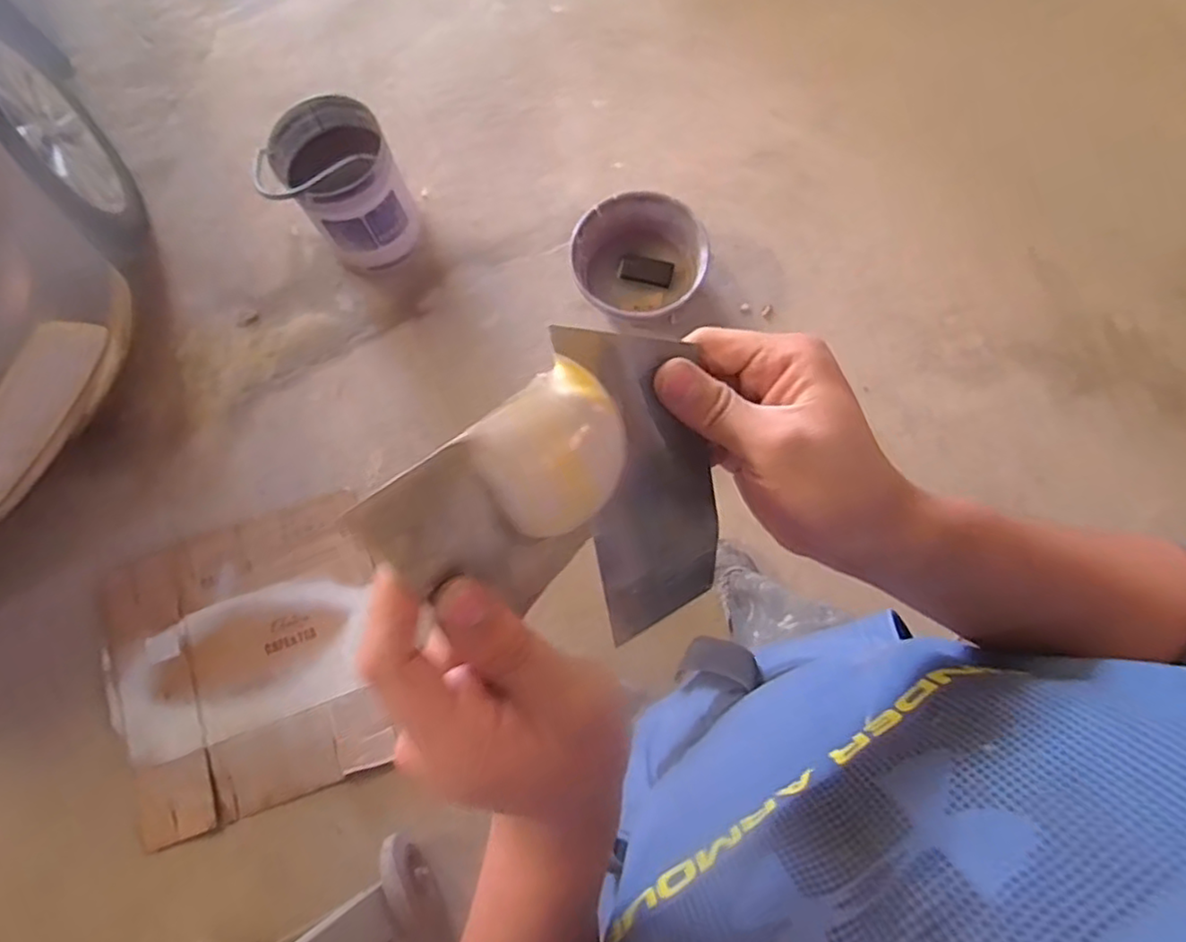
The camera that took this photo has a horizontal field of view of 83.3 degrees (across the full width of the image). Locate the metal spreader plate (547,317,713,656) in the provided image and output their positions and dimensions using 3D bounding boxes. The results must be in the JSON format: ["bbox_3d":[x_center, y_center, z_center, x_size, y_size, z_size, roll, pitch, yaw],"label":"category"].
[{"bbox_3d":[0.026,0.003,0.302,0.067,0.008,0.142,-21,110,-28],"label":"metal spreader plate"}]

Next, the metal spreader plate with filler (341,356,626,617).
[{"bbox_3d":[-0.027,0.015,0.245,0.018,0.074,0.109,14,41,44],"label":"metal spreader plate with filler"}]

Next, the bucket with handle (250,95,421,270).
[{"bbox_3d":[-0.624,-0.715,1.704,0.290,0.352,0.292,0,76,2],"label":"bucket with handle"}]

